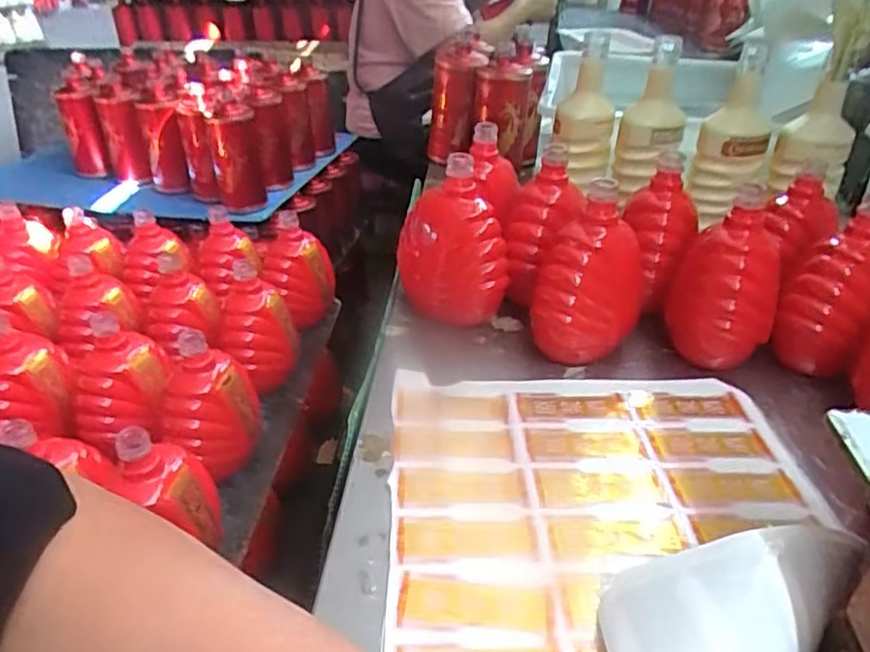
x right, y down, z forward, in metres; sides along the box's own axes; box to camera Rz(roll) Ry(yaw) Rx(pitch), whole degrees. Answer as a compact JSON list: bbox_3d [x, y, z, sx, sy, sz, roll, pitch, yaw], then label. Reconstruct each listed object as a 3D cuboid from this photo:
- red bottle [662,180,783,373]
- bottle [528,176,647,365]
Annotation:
[{"bbox_3d":[0.273,-0.045,0.635,0.077,0.156,0.103,-8,34,-10],"label":"red bottle"},{"bbox_3d":[0.152,-0.049,0.640,0.098,0.157,0.109,11,33,17],"label":"bottle"}]

